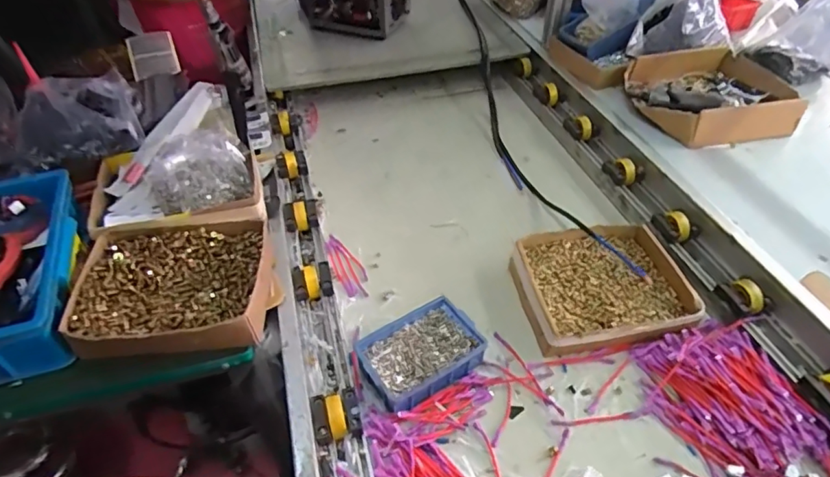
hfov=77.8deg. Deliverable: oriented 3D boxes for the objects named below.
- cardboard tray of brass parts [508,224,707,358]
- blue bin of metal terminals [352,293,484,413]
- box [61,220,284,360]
[{"bbox_3d":[0.264,0.067,0.738,0.222,0.052,0.199,-9,45,-8],"label":"cardboard tray of brass parts"},{"bbox_3d":[0.009,0.150,0.657,0.147,0.049,0.101,-24,49,-22],"label":"blue bin of metal terminals"},{"bbox_3d":[-0.292,0.062,0.636,0.228,0.056,0.182,-6,44,-5],"label":"box"}]

